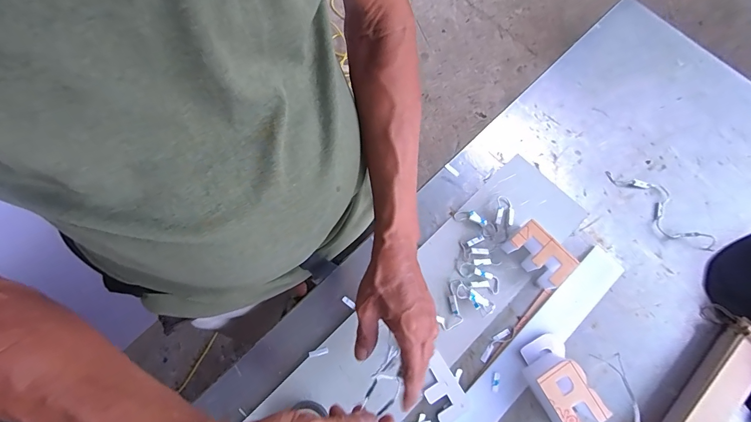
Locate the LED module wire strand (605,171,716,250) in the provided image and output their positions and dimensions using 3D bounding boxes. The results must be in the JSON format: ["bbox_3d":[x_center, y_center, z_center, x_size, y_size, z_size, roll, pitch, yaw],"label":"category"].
[{"bbox_3d":[0.424,-0.005,0.549,0.051,0.009,0.171,-35,76,-11],"label":"LED module wire strand"}]

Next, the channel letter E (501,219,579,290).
[{"bbox_3d":[0.224,0.060,0.508,0.047,0.044,0.086,-38,78,-11],"label":"channel letter E"}]

